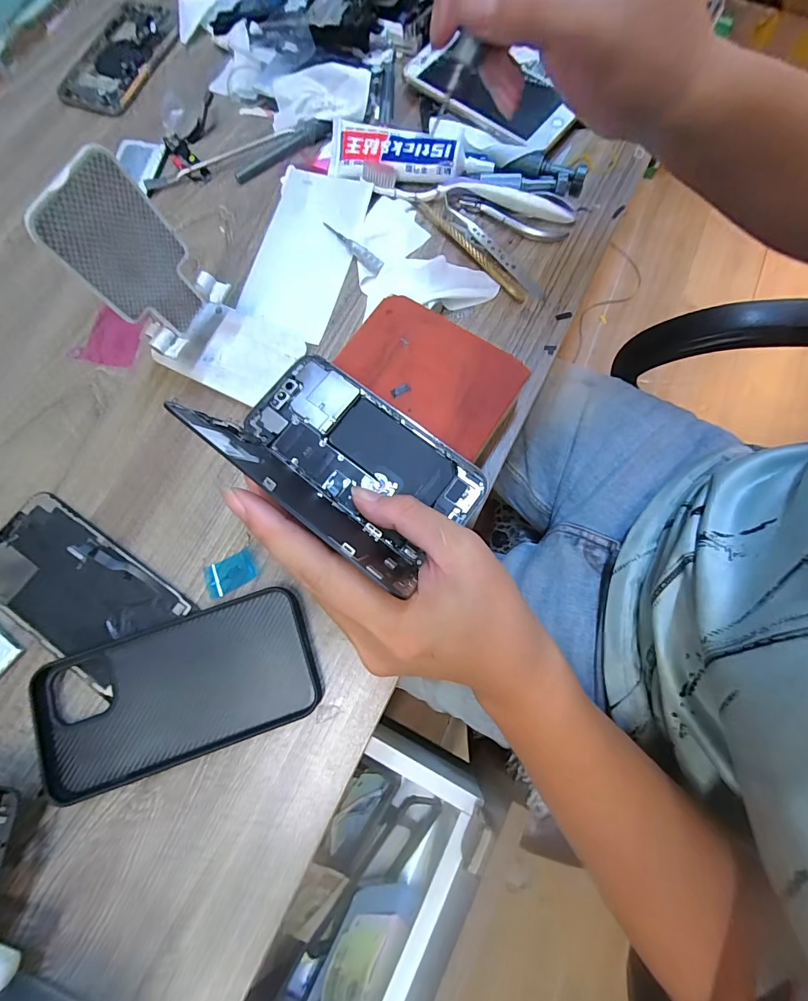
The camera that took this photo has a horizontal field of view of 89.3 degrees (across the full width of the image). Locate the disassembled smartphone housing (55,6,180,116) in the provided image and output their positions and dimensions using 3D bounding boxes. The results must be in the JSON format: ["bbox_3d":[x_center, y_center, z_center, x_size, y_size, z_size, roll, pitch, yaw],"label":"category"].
[{"bbox_3d":[-0.278,-0.439,0.405,0.081,0.007,0.141,18,76,5],"label":"disassembled smartphone housing"}]

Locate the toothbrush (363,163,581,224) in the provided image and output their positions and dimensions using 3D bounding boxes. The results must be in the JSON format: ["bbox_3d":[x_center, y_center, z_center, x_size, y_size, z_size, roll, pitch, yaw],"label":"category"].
[{"bbox_3d":[0.054,-0.261,0.345,0.179,0.018,0.020,10,76,3],"label":"toothbrush"}]

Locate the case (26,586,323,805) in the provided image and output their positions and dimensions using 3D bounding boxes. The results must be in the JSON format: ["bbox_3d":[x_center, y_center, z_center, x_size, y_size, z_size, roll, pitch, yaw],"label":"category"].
[{"bbox_3d":[-0.142,0.117,0.254,0.166,0.011,0.080,-19,76,-4],"label":"case"}]

